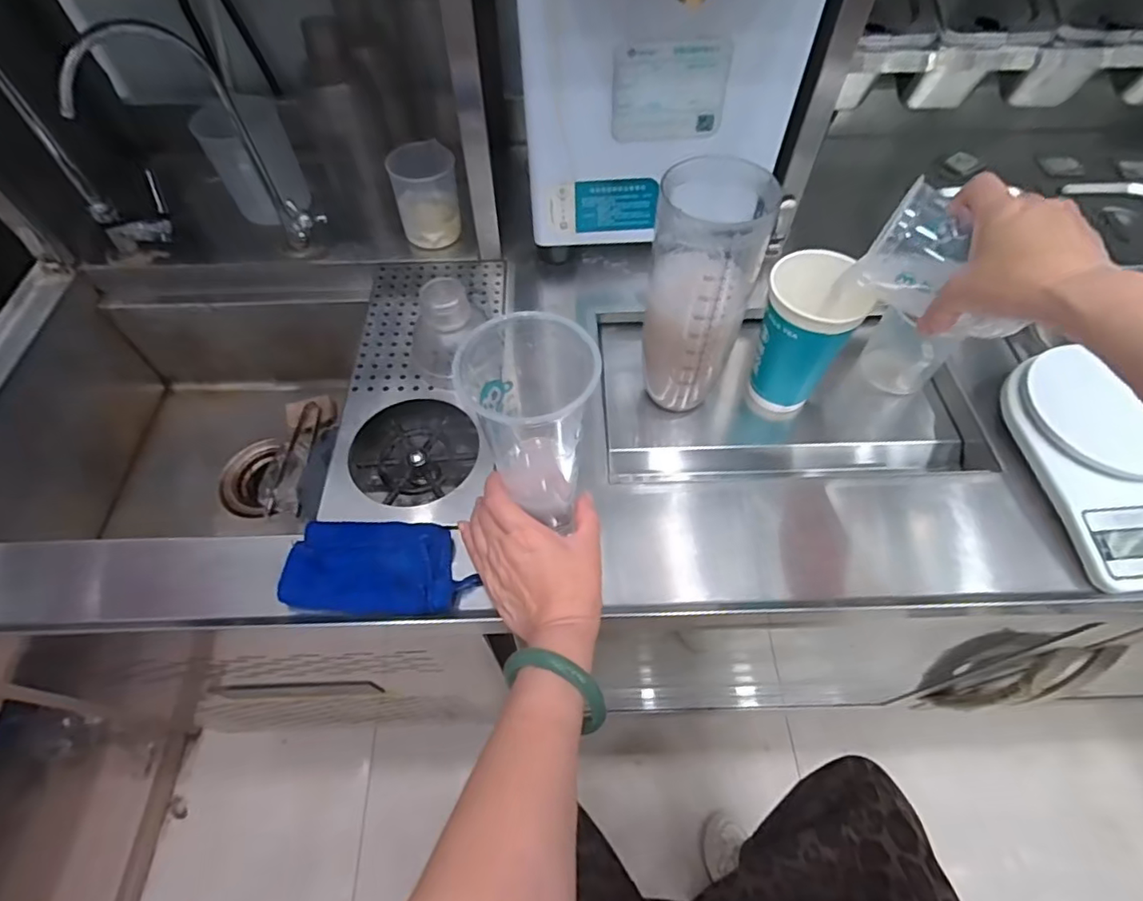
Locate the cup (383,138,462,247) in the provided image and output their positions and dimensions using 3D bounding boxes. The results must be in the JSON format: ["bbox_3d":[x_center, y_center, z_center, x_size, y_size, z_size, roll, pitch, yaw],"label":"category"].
[{"bbox_3d":[-0.163,-0.288,0.644,0.068,0.104,0.067,0,58,0],"label":"cup"}]

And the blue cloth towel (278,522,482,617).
[{"bbox_3d":[-0.149,0.090,0.439,0.132,0.022,0.070,1,58,0],"label":"blue cloth towel"}]

